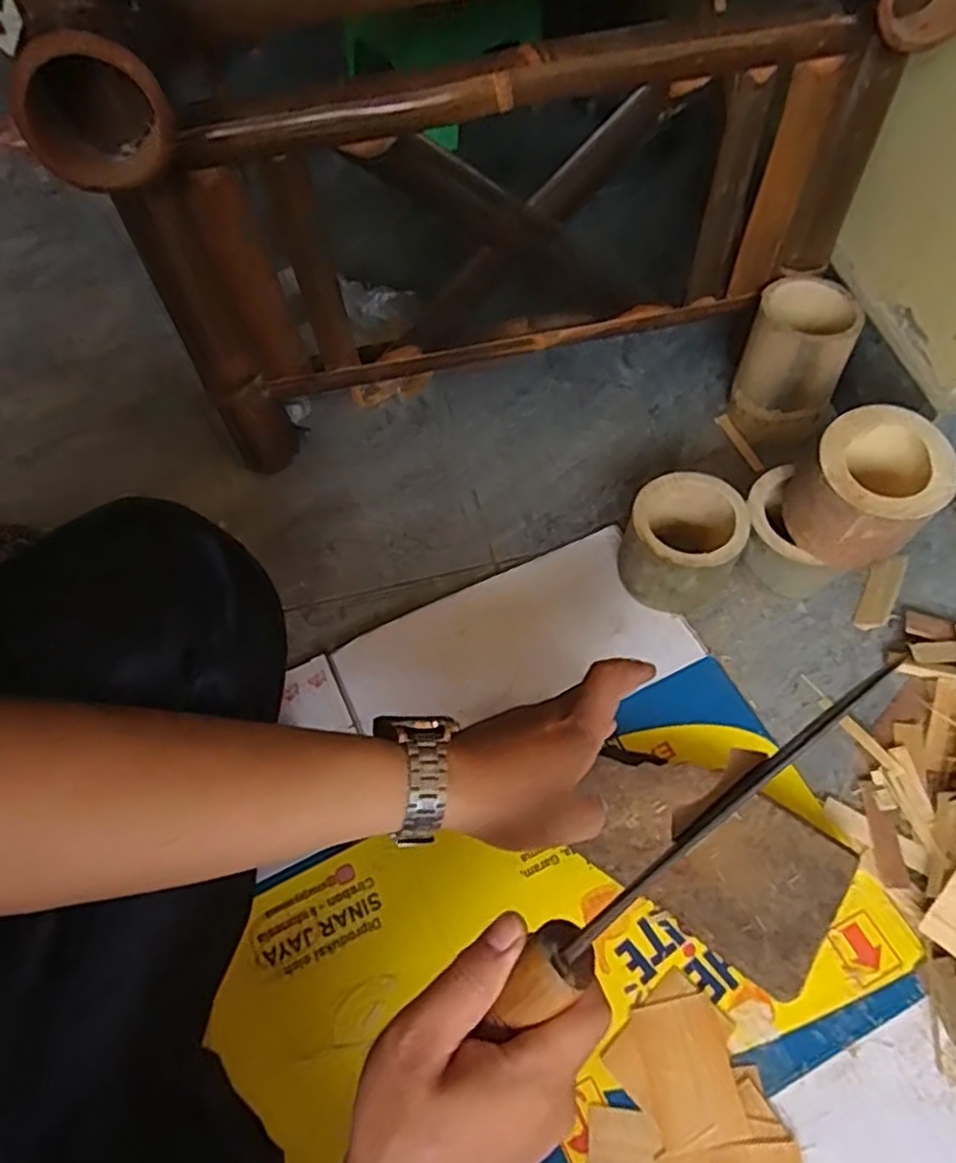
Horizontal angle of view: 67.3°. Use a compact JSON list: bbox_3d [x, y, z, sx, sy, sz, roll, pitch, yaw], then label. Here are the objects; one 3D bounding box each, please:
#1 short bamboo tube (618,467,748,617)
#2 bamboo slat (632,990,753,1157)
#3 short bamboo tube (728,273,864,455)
[{"bbox_3d":[0.166,-0.027,0.589,0.086,0.083,0.090,-1,59,2],"label":"short bamboo tube"},{"bbox_3d":[0.129,0.298,0.437,0.050,0.004,0.074,-11,56,-1],"label":"bamboo slat"},{"bbox_3d":[0.286,-0.195,0.661,0.083,0.127,0.092,24,63,16],"label":"short bamboo tube"}]

